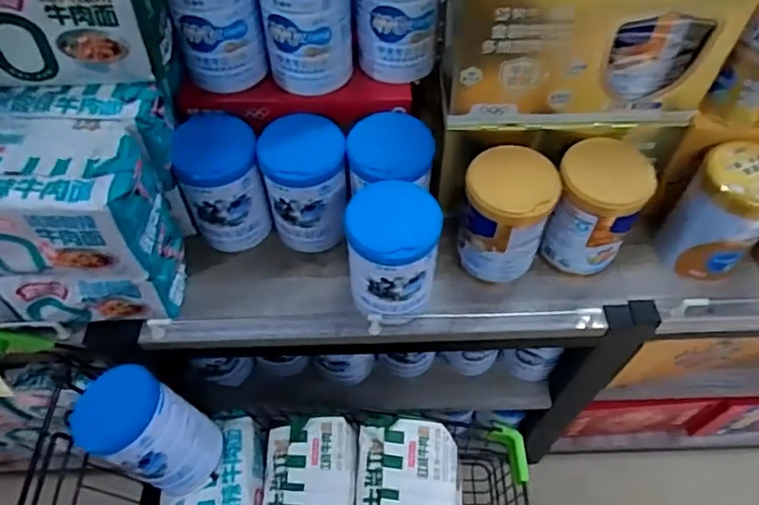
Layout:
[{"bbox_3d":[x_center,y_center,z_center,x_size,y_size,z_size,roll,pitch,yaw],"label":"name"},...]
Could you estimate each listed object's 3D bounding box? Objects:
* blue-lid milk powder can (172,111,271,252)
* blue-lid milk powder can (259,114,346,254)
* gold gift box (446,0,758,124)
[{"bbox_3d":[-0.248,-0.107,0.937,0.122,0.190,0.124,-17,54,-10],"label":"blue-lid milk powder can"},{"bbox_3d":[-0.114,-0.106,0.917,0.133,0.179,0.126,-9,53,-4],"label":"blue-lid milk powder can"},{"bbox_3d":[0.269,-0.306,0.780,0.347,0.215,0.144,-3,53,0],"label":"gold gift box"}]

